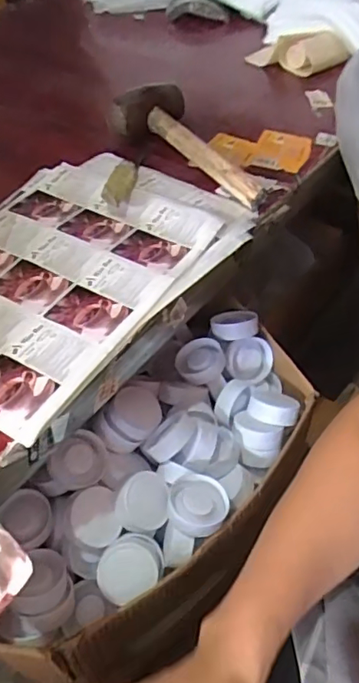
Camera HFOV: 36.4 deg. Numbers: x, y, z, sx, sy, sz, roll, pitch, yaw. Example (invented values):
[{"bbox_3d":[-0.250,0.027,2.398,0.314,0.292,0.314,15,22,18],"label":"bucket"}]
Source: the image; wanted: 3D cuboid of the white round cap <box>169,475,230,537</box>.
[{"bbox_3d":[0.021,0.184,0.611,0.066,0.027,0.074,18,28,0],"label":"white round cap"}]

